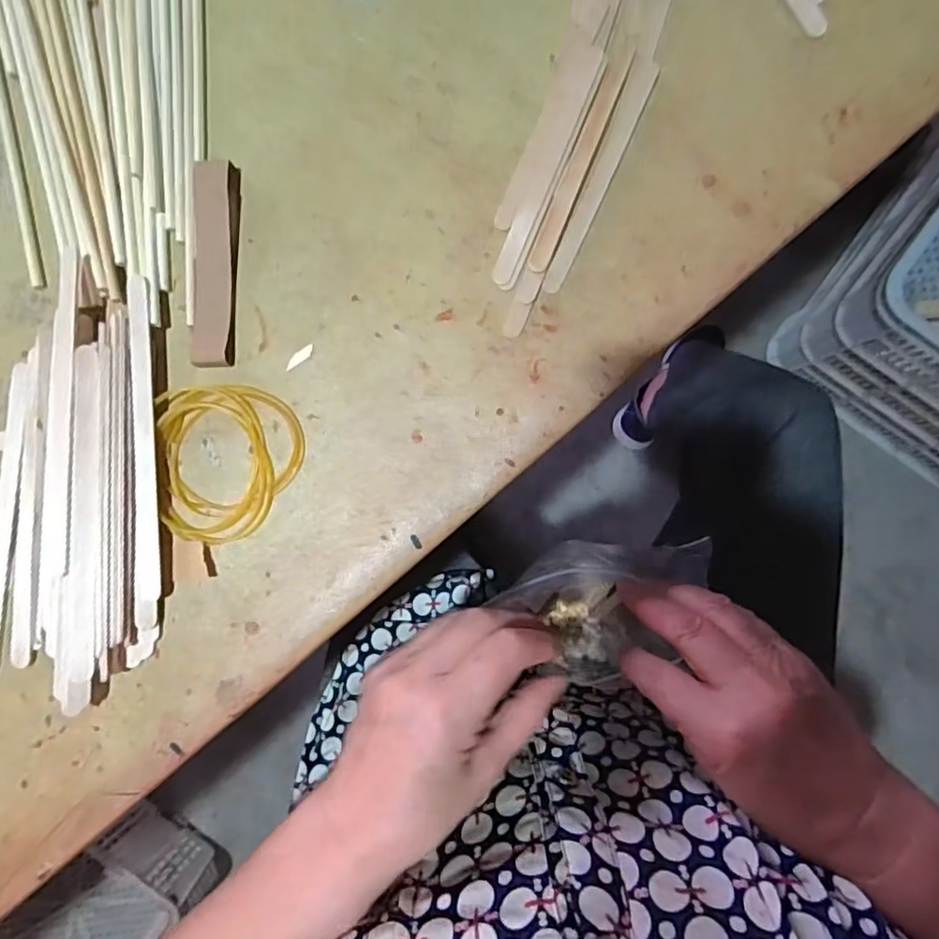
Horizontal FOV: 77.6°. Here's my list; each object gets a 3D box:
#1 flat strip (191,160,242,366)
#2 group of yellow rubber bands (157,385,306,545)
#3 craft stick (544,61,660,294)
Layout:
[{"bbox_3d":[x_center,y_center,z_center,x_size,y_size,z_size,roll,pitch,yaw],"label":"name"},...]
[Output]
[{"bbox_3d":[-0.128,-0.102,0.292,0.020,0.010,0.101,1,87,2],"label":"flat strip"},{"bbox_3d":[-0.117,-0.004,0.289,0.069,0.005,0.076,-6,87,1],"label":"group of yellow rubber bands"},{"bbox_3d":[0.065,-0.143,0.283,0.012,0.004,0.121,22,88,3],"label":"craft stick"}]

